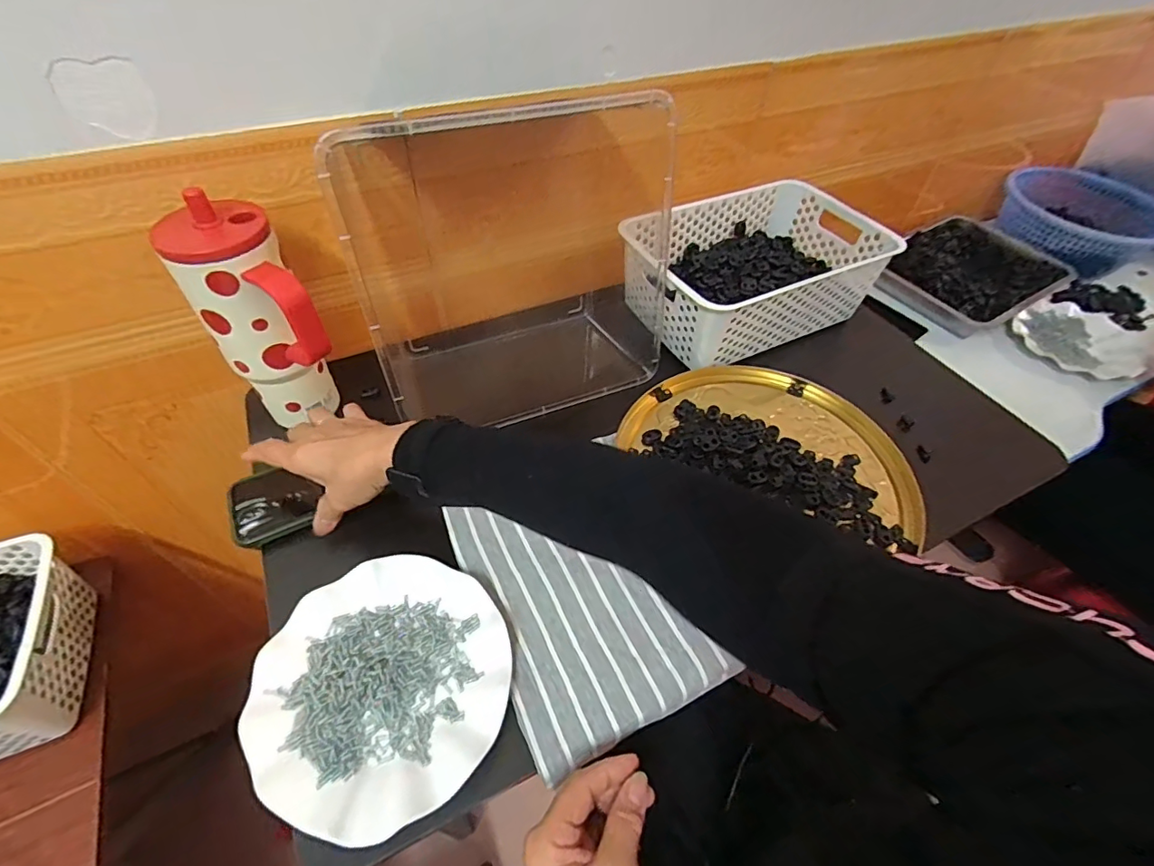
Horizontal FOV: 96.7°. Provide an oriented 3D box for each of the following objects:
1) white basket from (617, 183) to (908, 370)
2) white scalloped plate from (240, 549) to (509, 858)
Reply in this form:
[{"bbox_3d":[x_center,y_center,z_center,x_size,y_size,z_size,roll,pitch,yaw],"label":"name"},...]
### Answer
[{"bbox_3d":[0.211,-0.210,0.660,0.316,0.100,0.204,-21,55,-19],"label":"white basket"},{"bbox_3d":[-0.141,0.184,0.382,0.176,0.022,0.176,1,50,-2],"label":"white scalloped plate"}]

